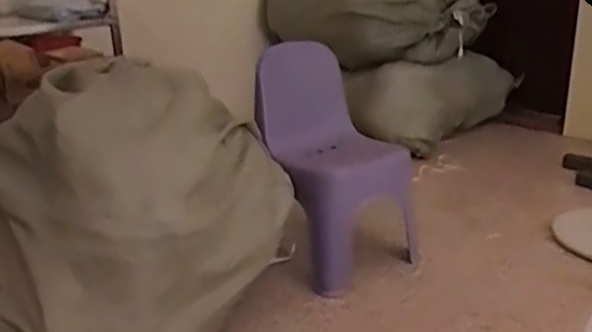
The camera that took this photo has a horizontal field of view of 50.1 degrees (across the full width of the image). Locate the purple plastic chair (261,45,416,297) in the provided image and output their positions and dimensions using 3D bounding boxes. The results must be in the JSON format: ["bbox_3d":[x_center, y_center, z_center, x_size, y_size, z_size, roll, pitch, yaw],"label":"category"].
[{"bbox_3d":[0.109,-0.006,1.539,0.312,0.559,0.264,-18,26,-38],"label":"purple plastic chair"}]

